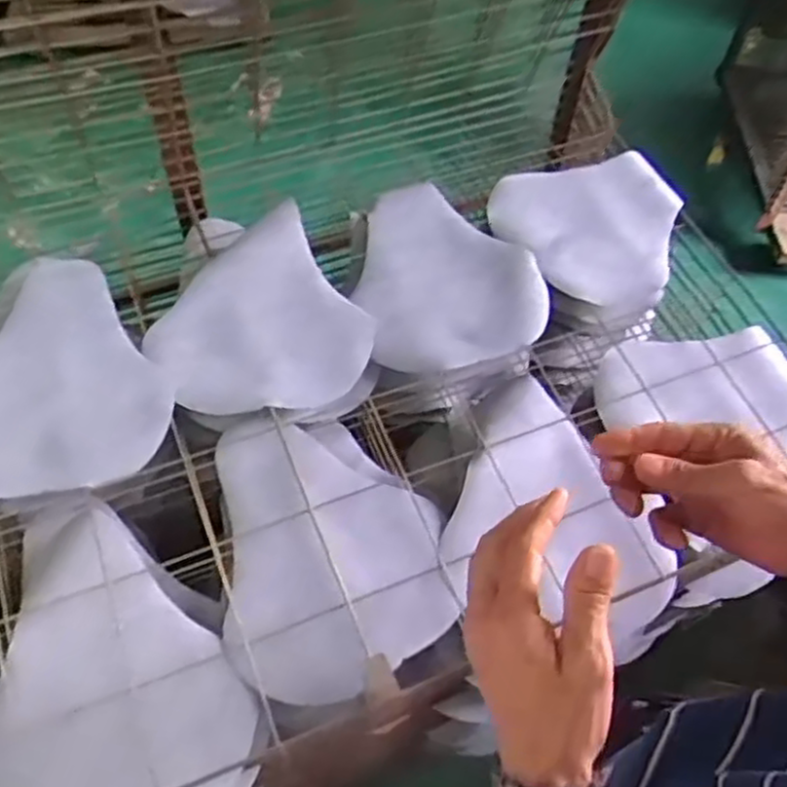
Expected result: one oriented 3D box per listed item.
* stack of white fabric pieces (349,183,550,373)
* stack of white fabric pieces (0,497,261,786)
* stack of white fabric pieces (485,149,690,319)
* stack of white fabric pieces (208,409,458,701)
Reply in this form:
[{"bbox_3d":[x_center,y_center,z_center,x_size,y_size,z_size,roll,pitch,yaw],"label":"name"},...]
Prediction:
[{"bbox_3d":[0.058,-0.153,0.910,0.219,0.021,0.255,-13,58,-11],"label":"stack of white fabric pieces"},{"bbox_3d":[-0.257,0.244,0.678,0.232,0.091,0.345,-13,58,-10],"label":"stack of white fabric pieces"},{"bbox_3d":[0.245,-0.225,0.969,0.237,0.059,0.269,18,58,9],"label":"stack of white fabric pieces"},{"bbox_3d":[-0.059,0.146,0.745,0.210,0.034,0.279,-7,57,-7],"label":"stack of white fabric pieces"}]

